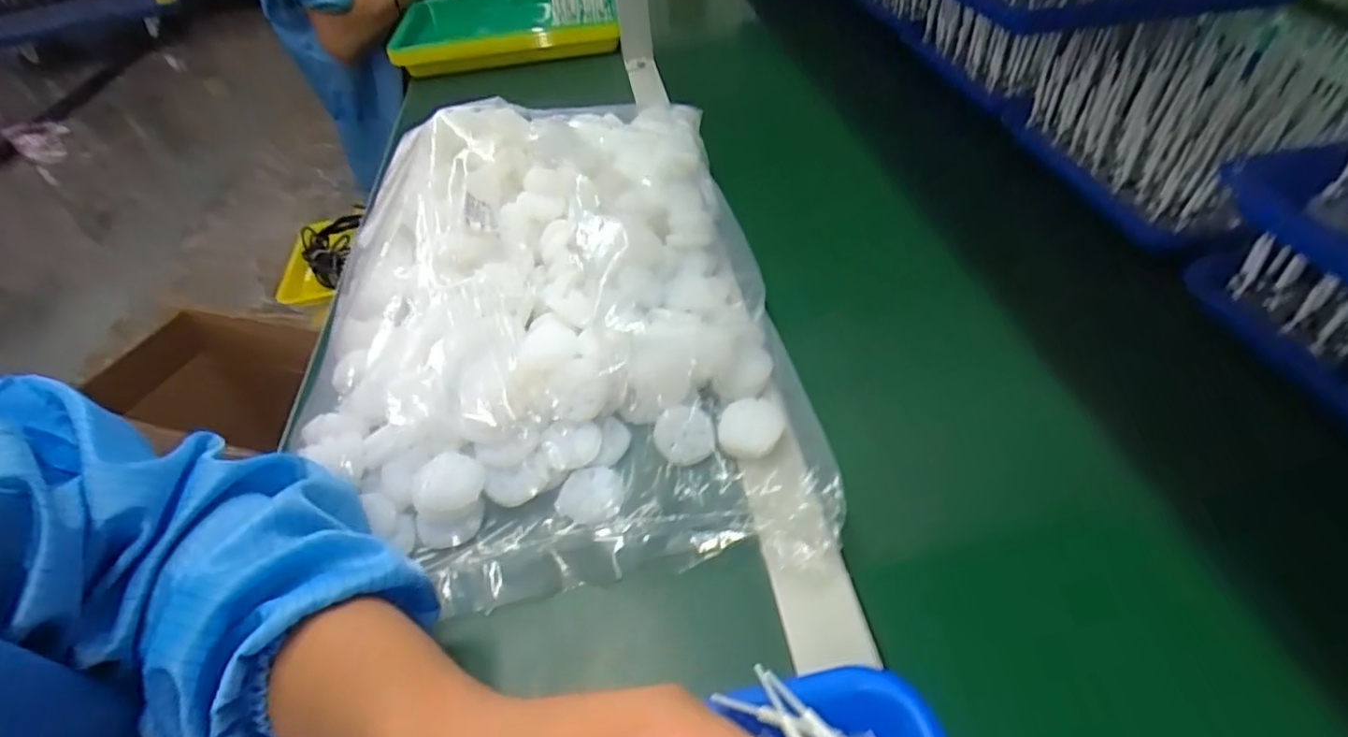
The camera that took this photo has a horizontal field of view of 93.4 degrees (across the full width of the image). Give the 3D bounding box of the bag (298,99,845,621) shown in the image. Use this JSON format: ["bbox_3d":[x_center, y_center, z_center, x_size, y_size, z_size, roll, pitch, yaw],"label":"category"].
[{"bbox_3d":[-0.085,-0.057,0.448,0.313,0.106,0.410,-8,45,-1],"label":"bag"}]

